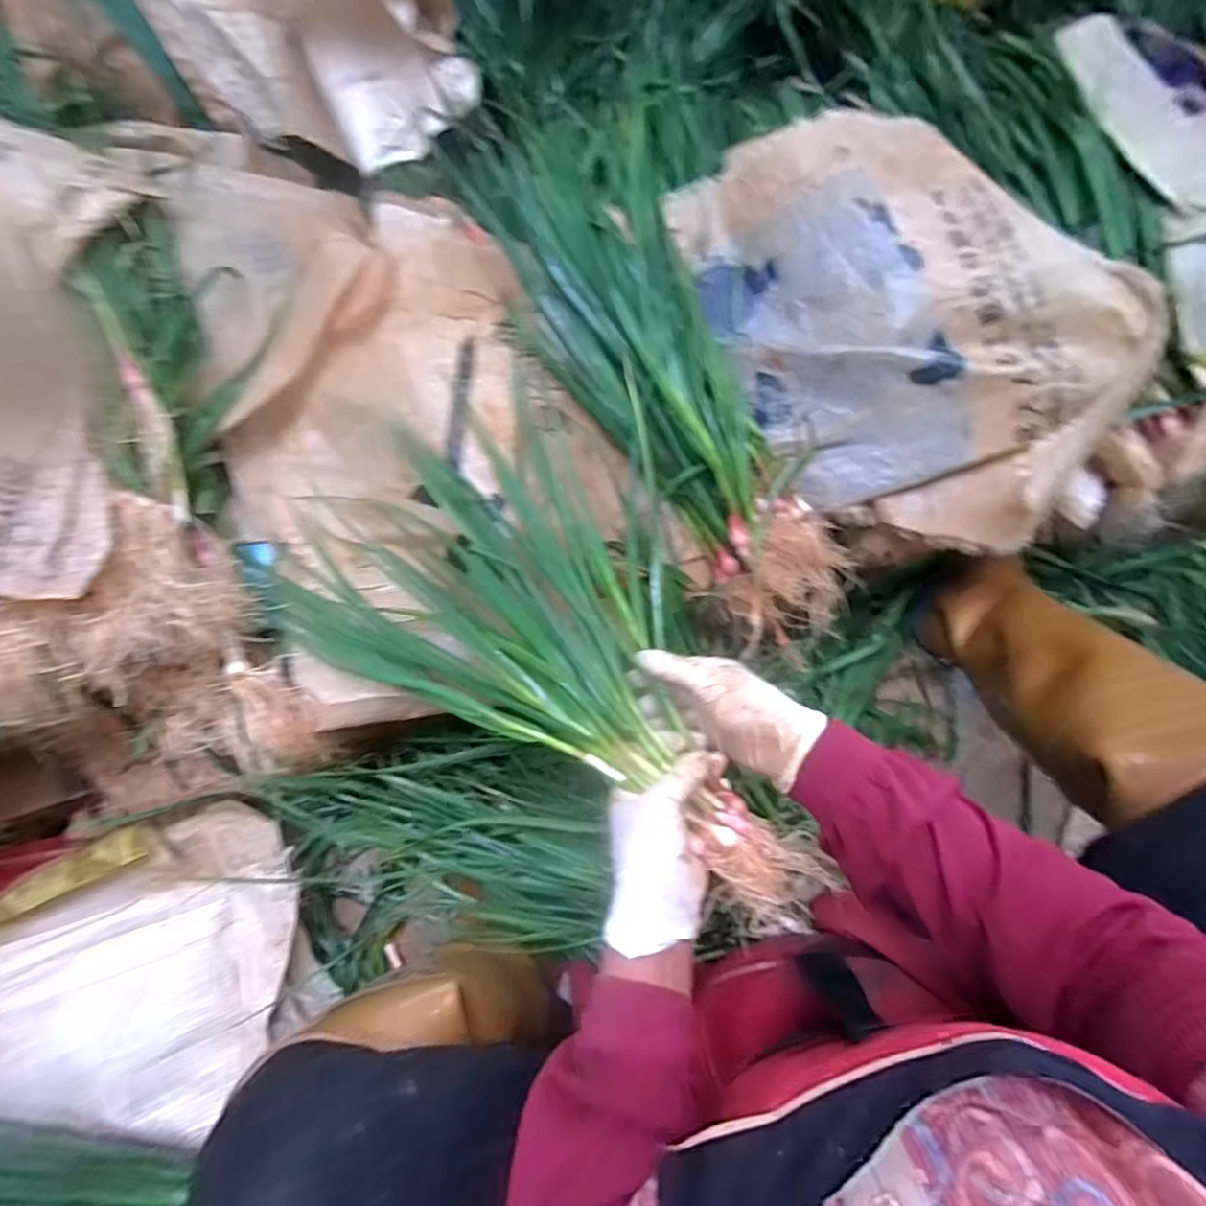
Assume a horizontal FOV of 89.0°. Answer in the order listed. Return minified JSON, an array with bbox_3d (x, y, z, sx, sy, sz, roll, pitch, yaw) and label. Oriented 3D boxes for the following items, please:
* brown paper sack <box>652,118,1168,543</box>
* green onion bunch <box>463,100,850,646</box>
[{"bbox_3d":[0.271,-0.272,0.596,0.270,0.152,0.476,-38,77,-11],"label":"brown paper sack"},{"bbox_3d":[0.066,-0.227,0.646,0.219,0.079,0.596,-30,92,-9],"label":"green onion bunch"}]

